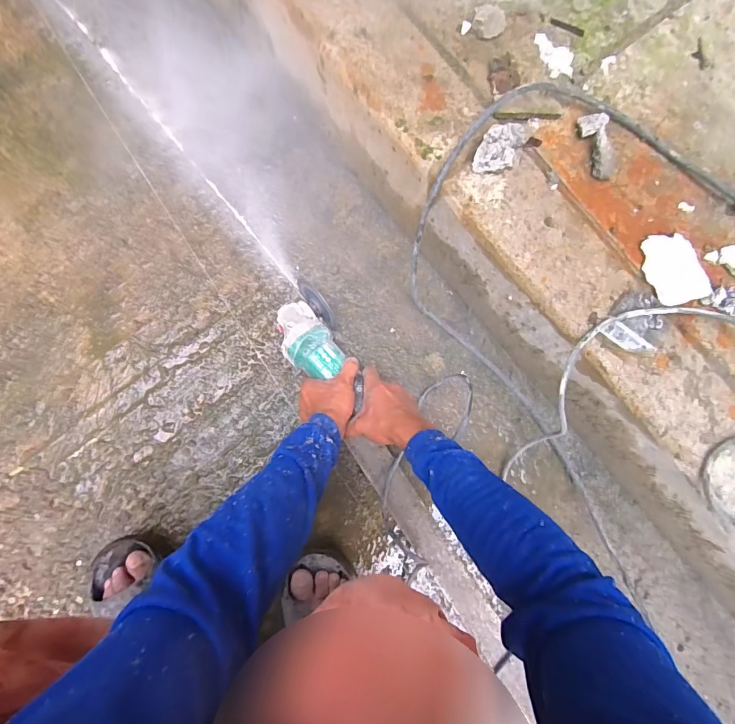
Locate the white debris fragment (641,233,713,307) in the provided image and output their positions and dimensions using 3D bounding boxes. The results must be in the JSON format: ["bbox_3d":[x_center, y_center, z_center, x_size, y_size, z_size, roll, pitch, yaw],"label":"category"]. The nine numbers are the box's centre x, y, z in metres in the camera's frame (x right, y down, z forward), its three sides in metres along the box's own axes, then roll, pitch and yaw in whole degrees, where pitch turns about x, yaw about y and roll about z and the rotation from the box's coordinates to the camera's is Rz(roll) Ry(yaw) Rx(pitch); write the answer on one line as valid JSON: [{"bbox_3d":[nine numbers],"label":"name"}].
[{"bbox_3d":[0.393,-0.120,0.506,0.068,0.019,0.092,-16,86,-5],"label":"white debris fragment"}]

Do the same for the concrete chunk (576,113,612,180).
[{"bbox_3d":[0.299,-0.279,0.515,0.028,0.025,0.083,-16,86,-5],"label":"concrete chunk"}]

